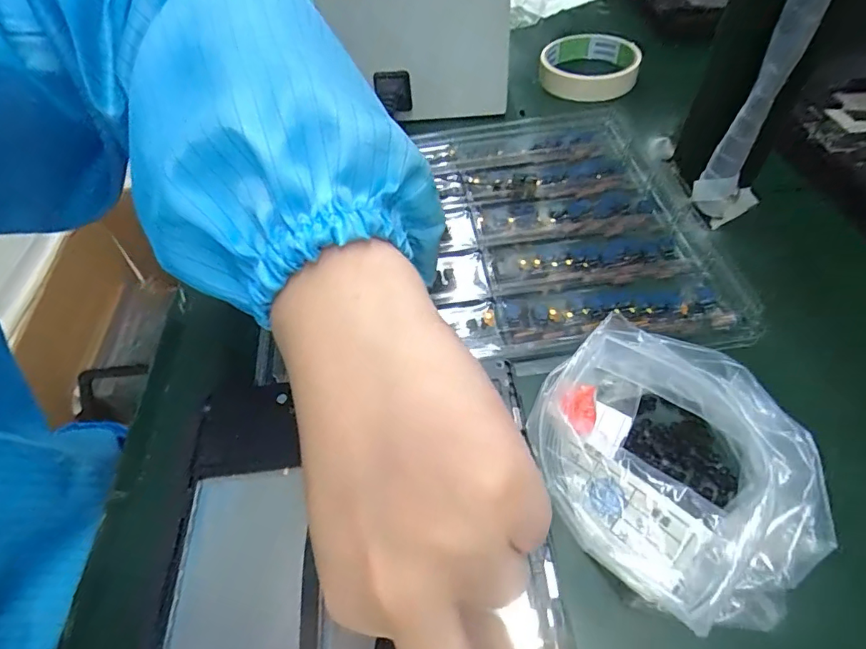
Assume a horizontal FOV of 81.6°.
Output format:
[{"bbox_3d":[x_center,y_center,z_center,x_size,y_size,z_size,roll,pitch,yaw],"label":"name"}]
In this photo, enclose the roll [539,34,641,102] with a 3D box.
[{"bbox_3d":[0.140,-0.237,0.458,0.083,0.025,0.081,5,53,8],"label":"roll"}]

